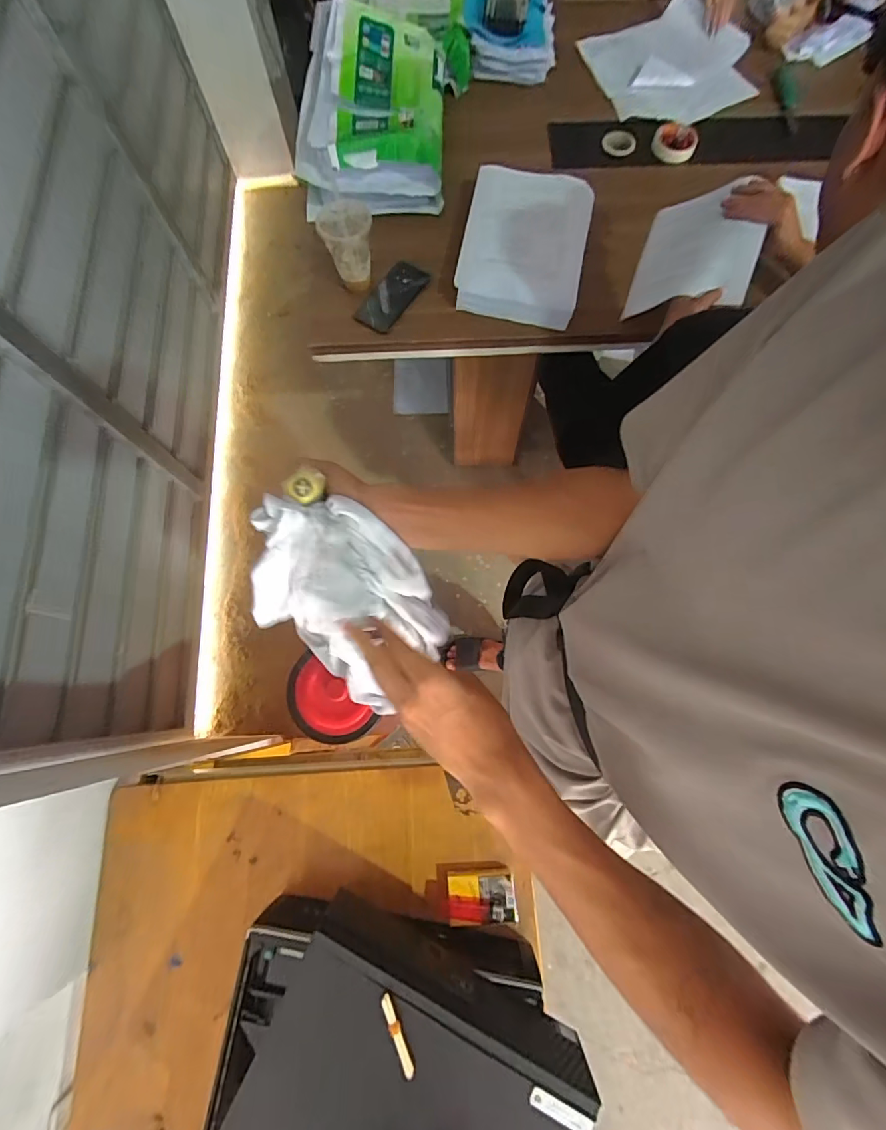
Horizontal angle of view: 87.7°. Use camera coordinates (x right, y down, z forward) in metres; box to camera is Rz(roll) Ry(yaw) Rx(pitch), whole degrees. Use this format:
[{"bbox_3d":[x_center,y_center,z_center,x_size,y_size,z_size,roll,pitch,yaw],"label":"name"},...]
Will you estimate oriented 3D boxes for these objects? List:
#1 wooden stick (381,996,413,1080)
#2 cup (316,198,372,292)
[{"bbox_3d":[-0.041,0.417,0.410,0.010,0.008,0.063,-21,77,-6],"label":"wooden stick"},{"bbox_3d":[-0.166,-0.564,0.822,0.089,0.122,0.084,-3,76,-1],"label":"cup"}]

